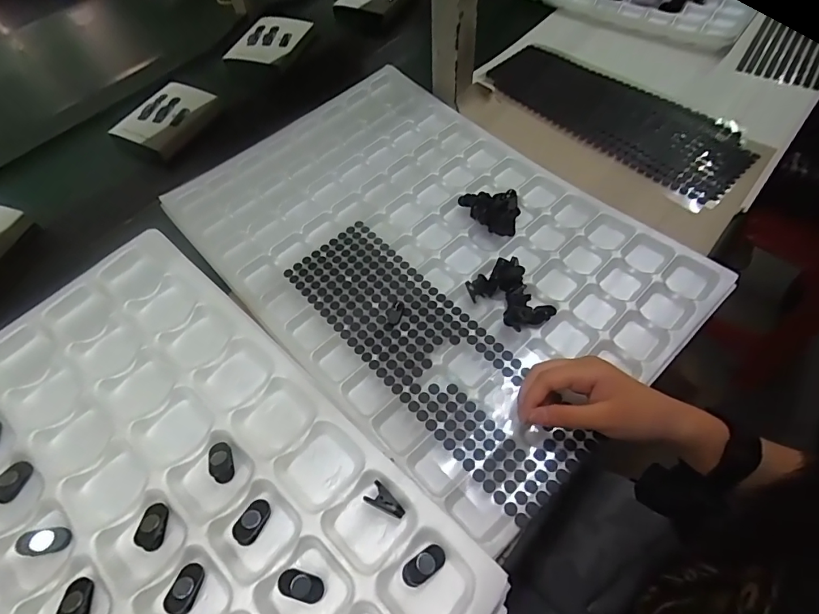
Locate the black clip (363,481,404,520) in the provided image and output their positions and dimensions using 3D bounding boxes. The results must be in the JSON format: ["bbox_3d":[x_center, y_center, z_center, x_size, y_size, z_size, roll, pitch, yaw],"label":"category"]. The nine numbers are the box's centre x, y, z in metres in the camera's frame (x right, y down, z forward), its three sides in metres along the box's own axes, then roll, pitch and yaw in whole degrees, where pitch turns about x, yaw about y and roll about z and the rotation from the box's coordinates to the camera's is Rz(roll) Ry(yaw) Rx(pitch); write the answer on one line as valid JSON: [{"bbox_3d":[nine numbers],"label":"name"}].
[{"bbox_3d":[-0.013,0.106,0.246,0.022,0.005,0.012,34,67,21],"label":"black clip"}]

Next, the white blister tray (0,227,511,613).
[{"bbox_3d":[-0.194,0.153,0.236,0.351,0.026,0.350,37,66,24],"label":"white blister tray"}]

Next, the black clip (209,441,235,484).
[{"bbox_3d":[-0.111,0.090,0.266,0.012,0.009,0.024,-23,60,-10],"label":"black clip"}]

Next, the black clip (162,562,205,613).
[{"bbox_3d":[-0.115,0.144,0.232,0.011,0.009,0.022,13,61,12],"label":"black clip"}]

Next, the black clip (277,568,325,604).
[{"bbox_3d":[-0.054,0.140,0.228,0.021,0.008,0.012,14,61,12],"label":"black clip"}]

